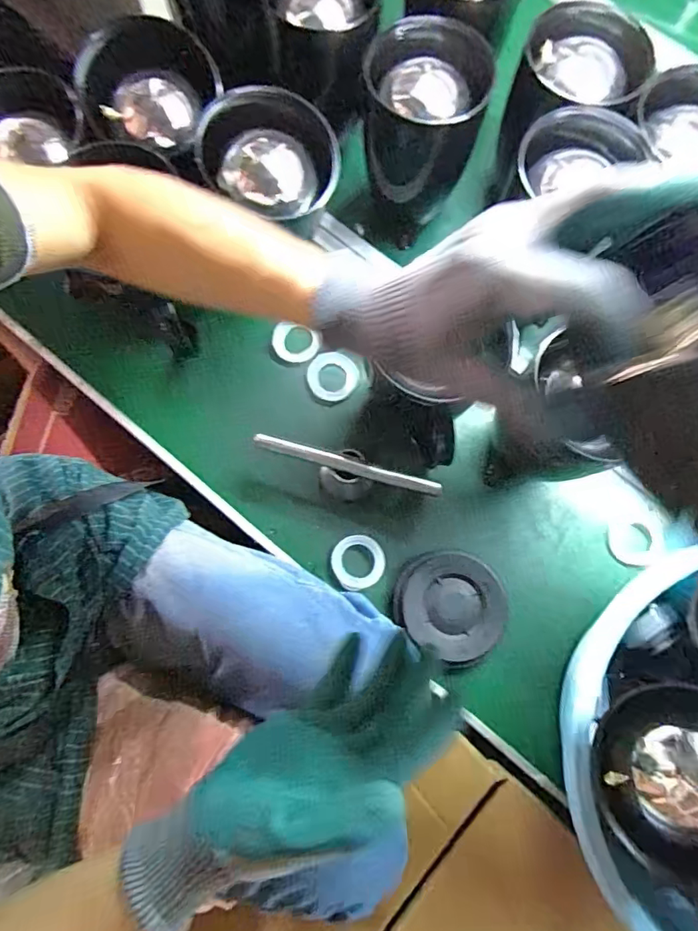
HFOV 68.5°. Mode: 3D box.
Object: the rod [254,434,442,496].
[{"bbox_3d":[-0.003,-0.001,0.540,0.200,0.012,0.014,16,77,2],"label":"rod"}]

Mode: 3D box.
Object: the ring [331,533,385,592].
[{"bbox_3d":[0.010,0.108,0.572,0.059,0.007,0.058,0,77,-2],"label":"ring"}]

